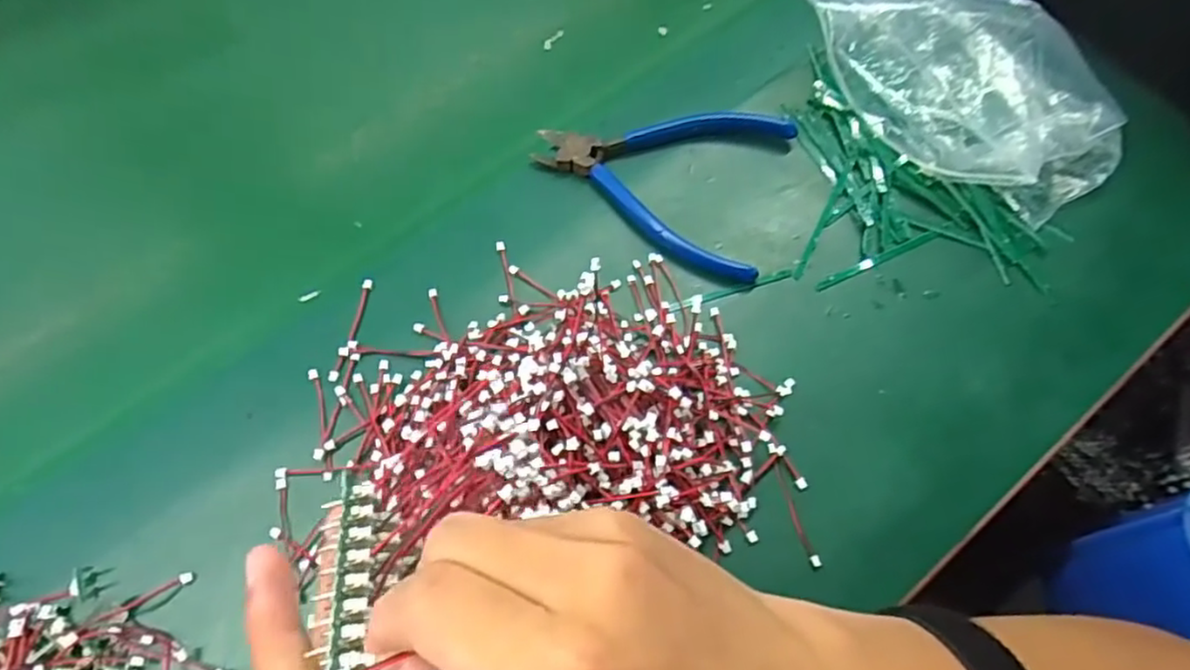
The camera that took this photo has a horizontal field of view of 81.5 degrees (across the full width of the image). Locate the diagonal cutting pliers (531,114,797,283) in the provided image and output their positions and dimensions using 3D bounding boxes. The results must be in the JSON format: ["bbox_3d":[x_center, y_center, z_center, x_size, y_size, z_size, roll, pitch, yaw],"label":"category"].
[{"bbox_3d":[0.035,-0.094,0.390,0.134,0.013,0.105,18,68,10],"label":"diagonal cutting pliers"}]

